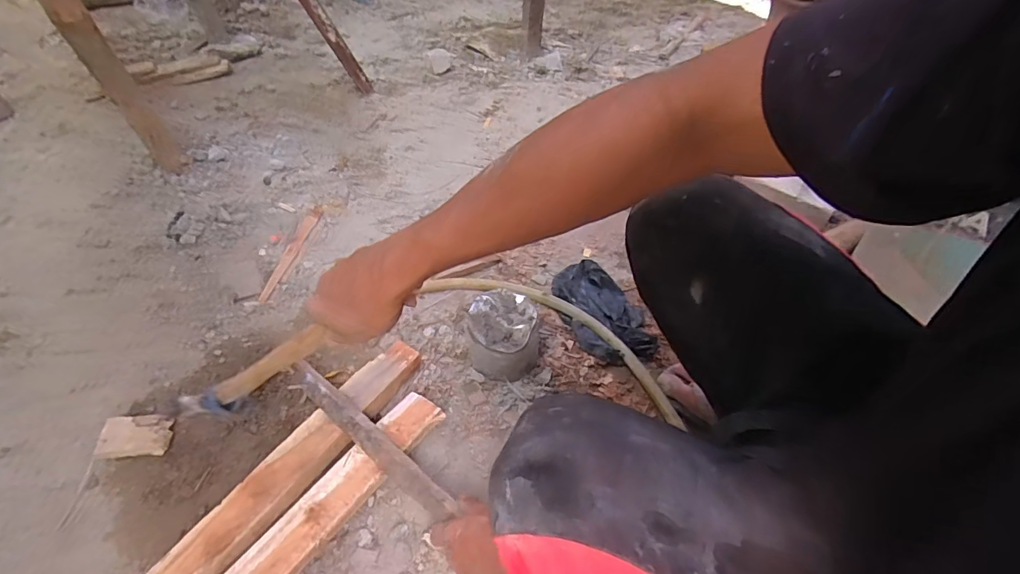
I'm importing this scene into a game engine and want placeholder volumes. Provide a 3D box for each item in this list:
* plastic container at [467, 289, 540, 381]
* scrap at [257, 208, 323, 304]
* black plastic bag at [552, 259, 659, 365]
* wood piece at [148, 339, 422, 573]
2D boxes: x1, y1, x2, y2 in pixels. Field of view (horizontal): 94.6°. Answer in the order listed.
[{"bbox_3d":[-0.012,0.077,0.753,0.108,0.091,0.125,-3,49,-5],"label":"plastic container"},{"bbox_3d":[-0.439,-0.076,0.956,0.031,0.004,0.270,5,49,2],"label":"scrap"},{"bbox_3d":[0.162,0.037,0.825,0.131,0.040,0.218,-17,51,-16],"label":"black plastic bag"},{"bbox_3d":[-0.292,0.246,0.649,0.065,0.053,0.447,28,53,20],"label":"wood piece"}]

